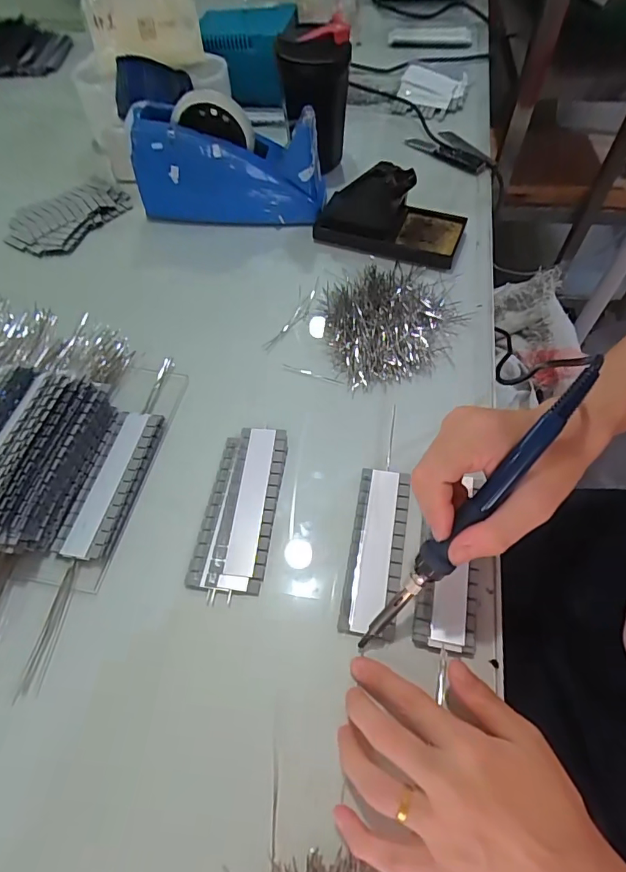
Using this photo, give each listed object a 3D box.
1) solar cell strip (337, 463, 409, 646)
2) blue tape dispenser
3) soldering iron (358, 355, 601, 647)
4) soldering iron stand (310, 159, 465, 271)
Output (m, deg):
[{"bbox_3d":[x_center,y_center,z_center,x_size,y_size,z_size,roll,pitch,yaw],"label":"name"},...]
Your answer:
[{"bbox_3d":[0.048,0.082,0.361,0.038,0.005,0.126,9,58,7],"label":"solar cell strip"},{"bbox_3d":[-0.094,-0.307,0.553,0.208,0.106,0.069,4,58,3],"label":"blue tape dispenser"},{"bbox_3d":[0.089,0.051,0.282,0.019,0.017,0.217,42,111,24],"label":"soldering iron"},{"bbox_3d":[0.084,-0.249,0.527,0.162,0.070,0.079,12,59,9],"label":"soldering iron stand"}]

